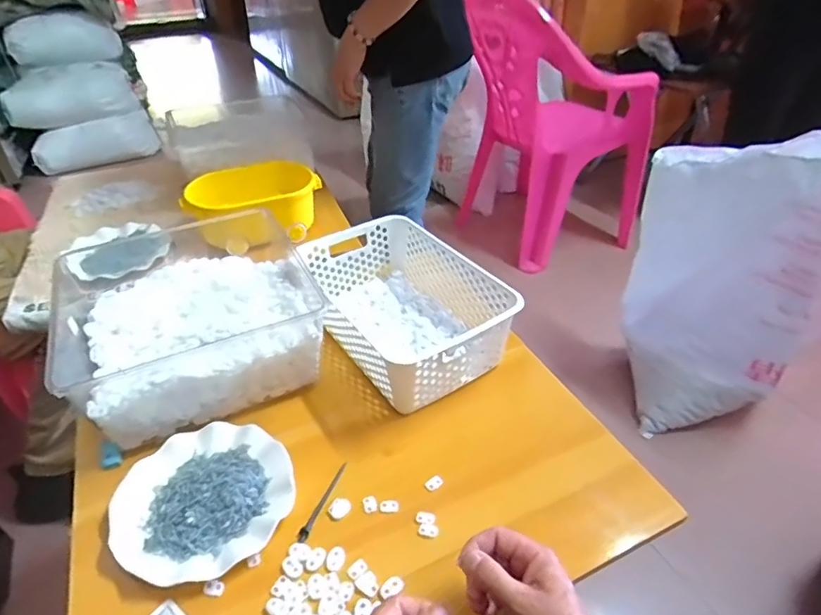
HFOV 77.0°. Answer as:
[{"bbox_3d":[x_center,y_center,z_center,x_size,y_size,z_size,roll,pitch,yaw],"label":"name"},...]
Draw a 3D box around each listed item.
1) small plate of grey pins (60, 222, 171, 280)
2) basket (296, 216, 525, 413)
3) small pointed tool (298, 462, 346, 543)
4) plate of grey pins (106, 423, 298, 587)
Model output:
[{"bbox_3d":[-0.540,-0.108,0.951,0.167,0.033,0.181,0,38,0],"label":"small plate of grey pins"},{"bbox_3d":[-0.014,-0.004,0.756,0.195,0.112,0.306,-22,43,-25],"label":"basket"},{"bbox_3d":[-0.098,0.213,0.571,0.010,0.011,0.100,11,40,15],"label":"small pointed tool"},{"bbox_3d":[-0.221,0.208,0.564,0.179,0.023,0.177,0,38,0],"label":"plate of grey pins"}]

